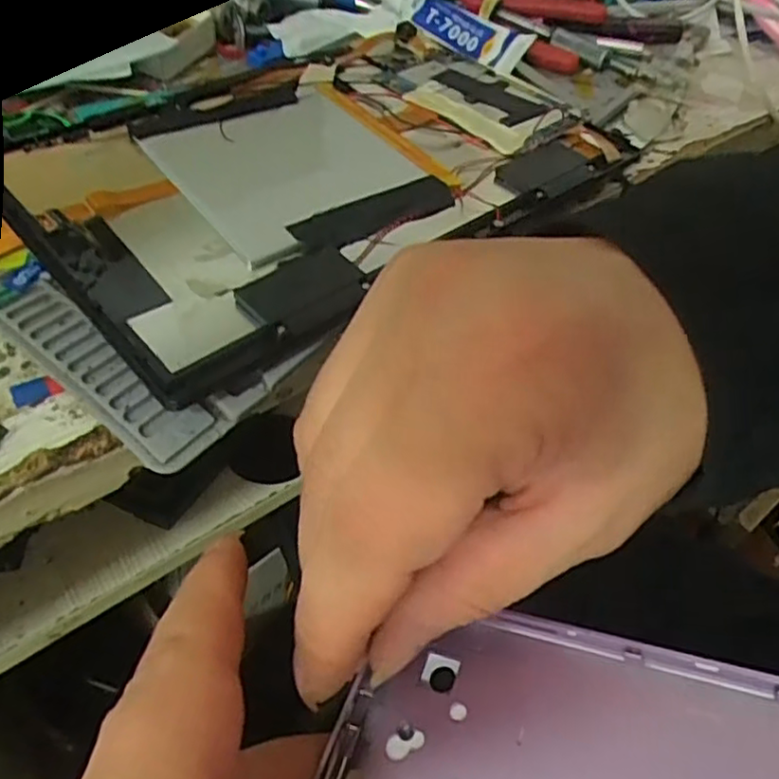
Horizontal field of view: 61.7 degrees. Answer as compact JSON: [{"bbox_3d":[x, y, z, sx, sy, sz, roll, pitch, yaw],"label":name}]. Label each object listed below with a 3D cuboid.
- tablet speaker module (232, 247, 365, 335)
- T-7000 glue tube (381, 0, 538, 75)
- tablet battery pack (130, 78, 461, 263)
[{"bbox_3d":[-0.028,-0.032,0.216,0.028,0.005,0.039,37,55,27],"label":"tablet speaker module"},{"bbox_3d":[0.033,-0.209,0.373,0.101,0.020,0.025,28,51,20],"label":"T-7000 glue tube"},{"bbox_3d":[-0.042,-0.093,0.264,0.086,0.009,0.112,-28,55,-27],"label":"tablet battery pack"}]

